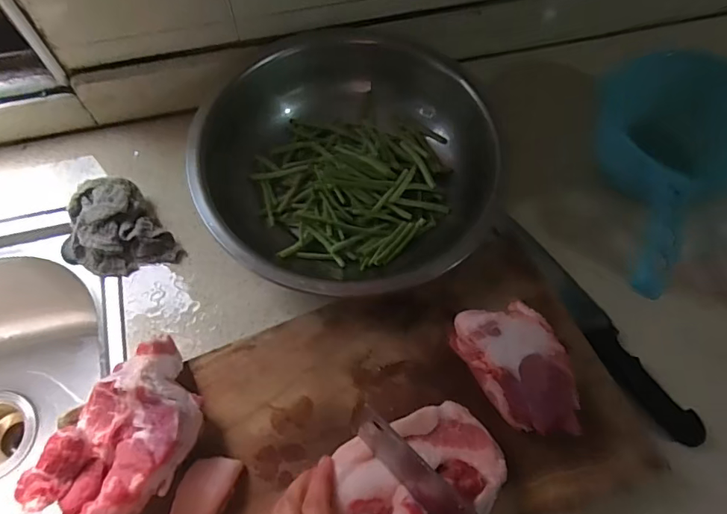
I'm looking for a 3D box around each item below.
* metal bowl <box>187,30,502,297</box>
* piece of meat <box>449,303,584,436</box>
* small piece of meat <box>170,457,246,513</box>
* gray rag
[{"bbox_3d":[-0.012,-0.081,0.504,0.279,0.085,0.246,-30,69,-12],"label":"metal bowl"},{"bbox_3d":[0.131,0.092,0.405,0.069,0.057,0.118,-29,70,-14],"label":"piece of meat"},{"bbox_3d":[-0.123,0.183,0.376,0.034,0.024,0.063,24,68,10],"label":"small piece of meat"},{"bbox_3d":[-0.257,-0.022,0.498,0.094,0.042,0.111,-39,73,-17],"label":"gray rag"}]

